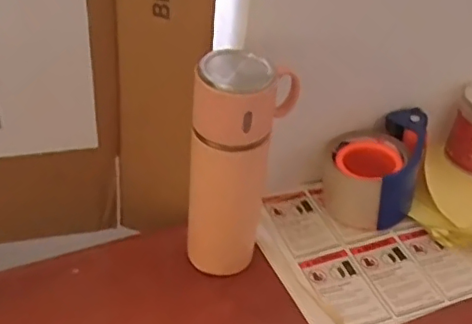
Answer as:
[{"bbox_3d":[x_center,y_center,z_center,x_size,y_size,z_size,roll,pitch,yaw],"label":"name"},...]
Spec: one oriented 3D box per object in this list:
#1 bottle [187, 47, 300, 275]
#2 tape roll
[{"bbox_3d":[0.001,0.010,0.520,0.080,0.213,0.062,7,38,3],"label":"bottle"},{"bbox_3d":[0.137,0.014,0.644,0.084,0.071,0.091,3,38,-2],"label":"tape roll"}]

